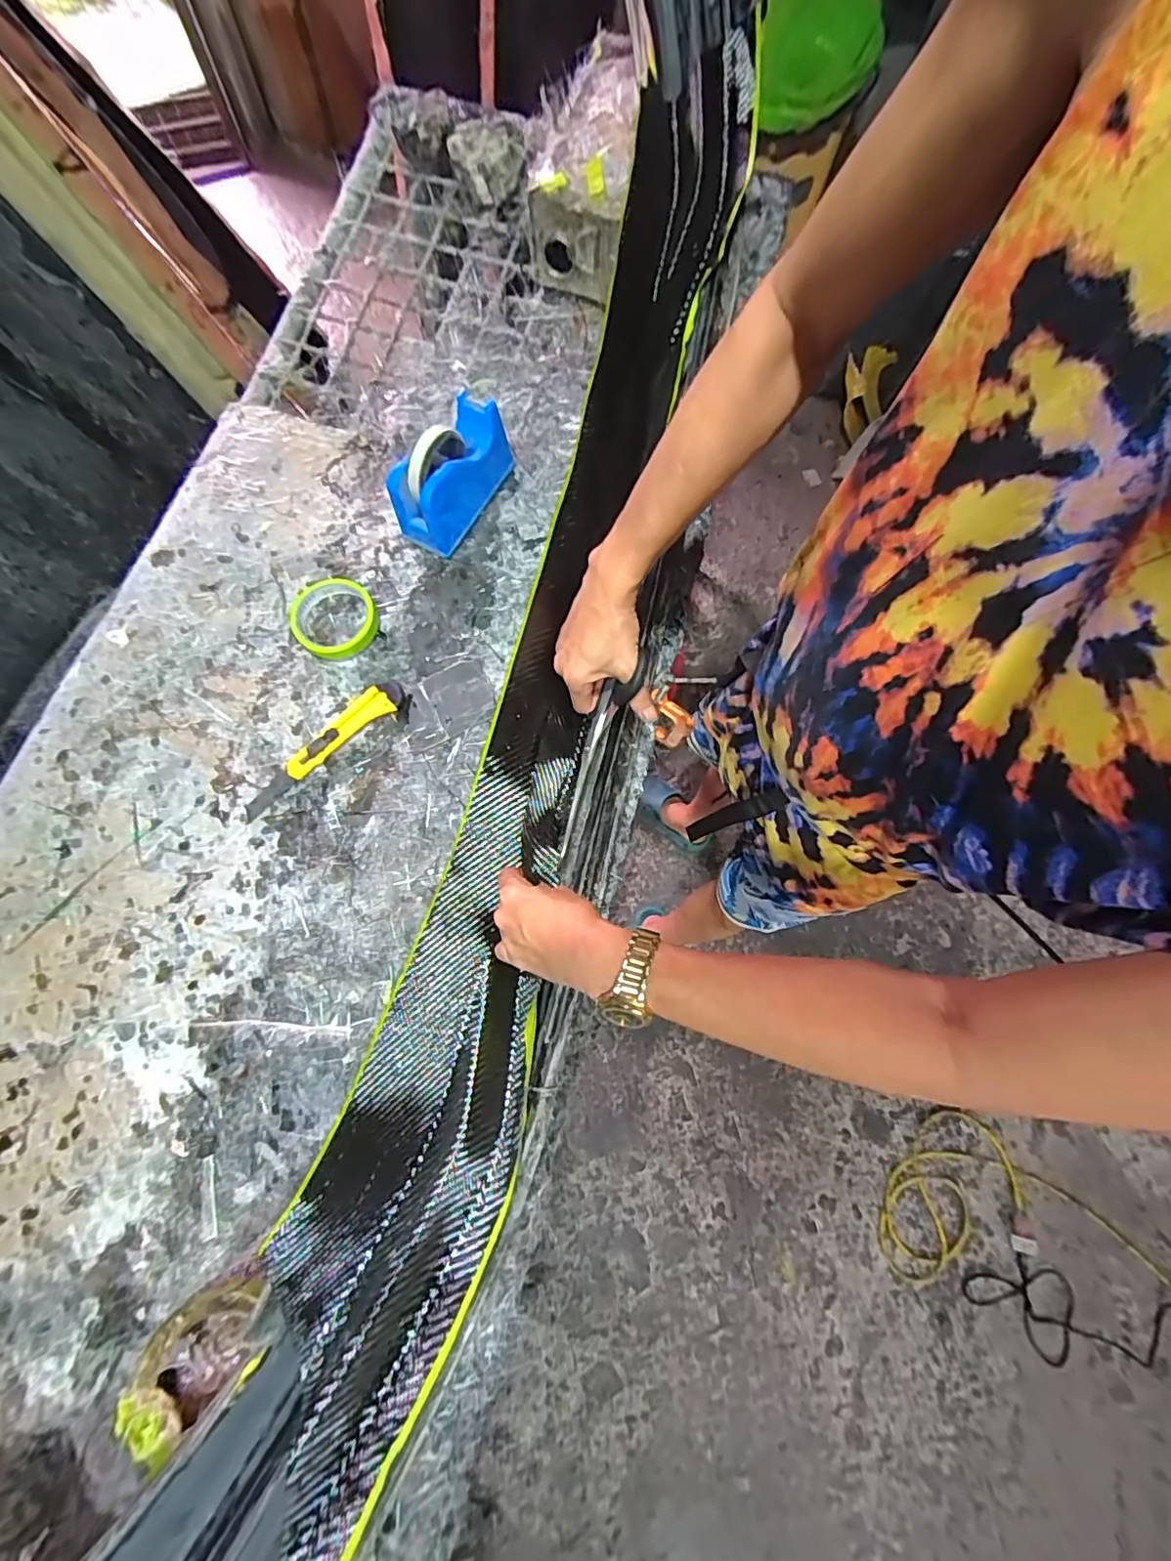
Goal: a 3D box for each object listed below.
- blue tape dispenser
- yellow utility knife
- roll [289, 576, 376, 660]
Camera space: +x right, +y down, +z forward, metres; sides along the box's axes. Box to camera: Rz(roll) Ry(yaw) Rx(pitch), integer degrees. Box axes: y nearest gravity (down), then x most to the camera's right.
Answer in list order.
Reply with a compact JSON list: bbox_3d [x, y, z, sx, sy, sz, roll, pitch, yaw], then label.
[{"bbox_3d":[-0.152,-0.355,0.631,0.072,0.108,0.154,32,77,6],"label":"blue tape dispenser"},{"bbox_3d":[-0.287,-0.039,0.601,0.203,0.014,0.038,-39,80,-10],"label":"yellow utility knife"},{"bbox_3d":[-0.287,-0.187,0.631,0.093,0.022,0.101,0,76,-2],"label":"roll"}]

